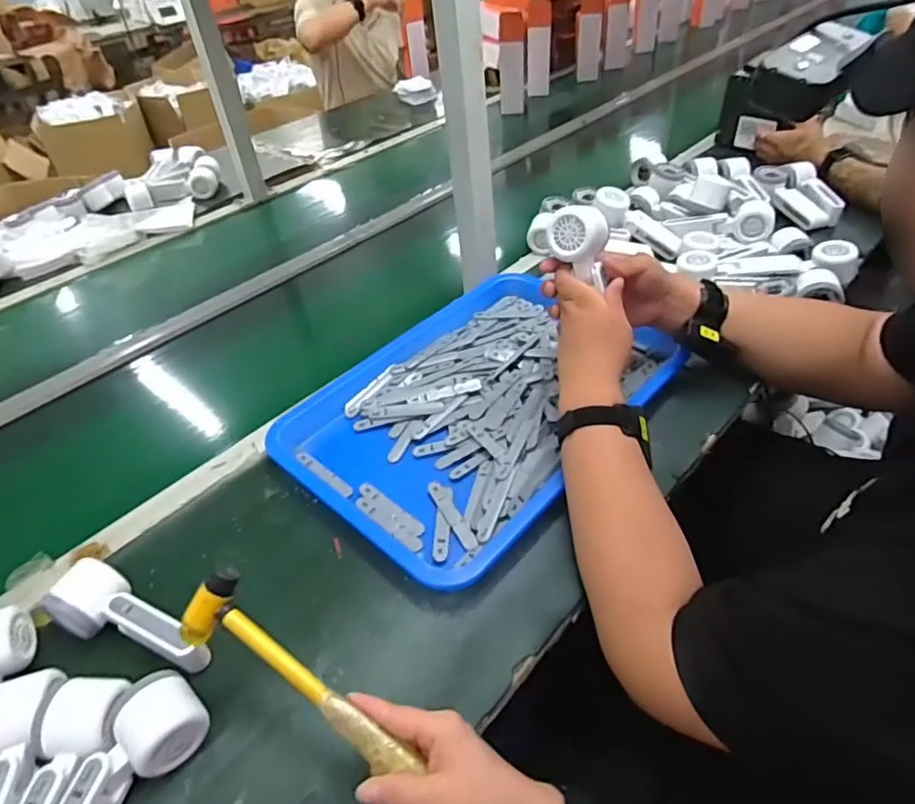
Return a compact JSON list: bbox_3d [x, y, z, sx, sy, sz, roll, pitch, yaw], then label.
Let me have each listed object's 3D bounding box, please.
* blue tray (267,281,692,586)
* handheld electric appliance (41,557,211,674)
[{"bbox_3d":[0.024,-0.004,0.739,0.351,0.038,0.462,29,53,34],"label":"blue tray"},{"bbox_3d":[-0.298,0.202,0.539,0.162,0.056,0.057,22,48,12],"label":"handheld electric appliance"}]

